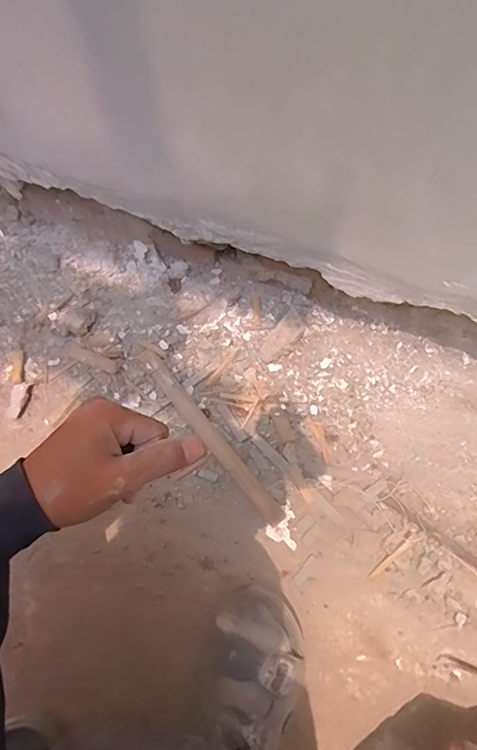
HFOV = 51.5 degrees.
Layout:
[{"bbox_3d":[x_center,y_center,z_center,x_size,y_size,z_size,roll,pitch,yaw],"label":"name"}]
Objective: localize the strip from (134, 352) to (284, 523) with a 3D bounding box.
[{"bbox_3d":[-0.043,0.077,0.665,0.024,0.019,0.297,-38,75,-10],"label":"strip"}]

